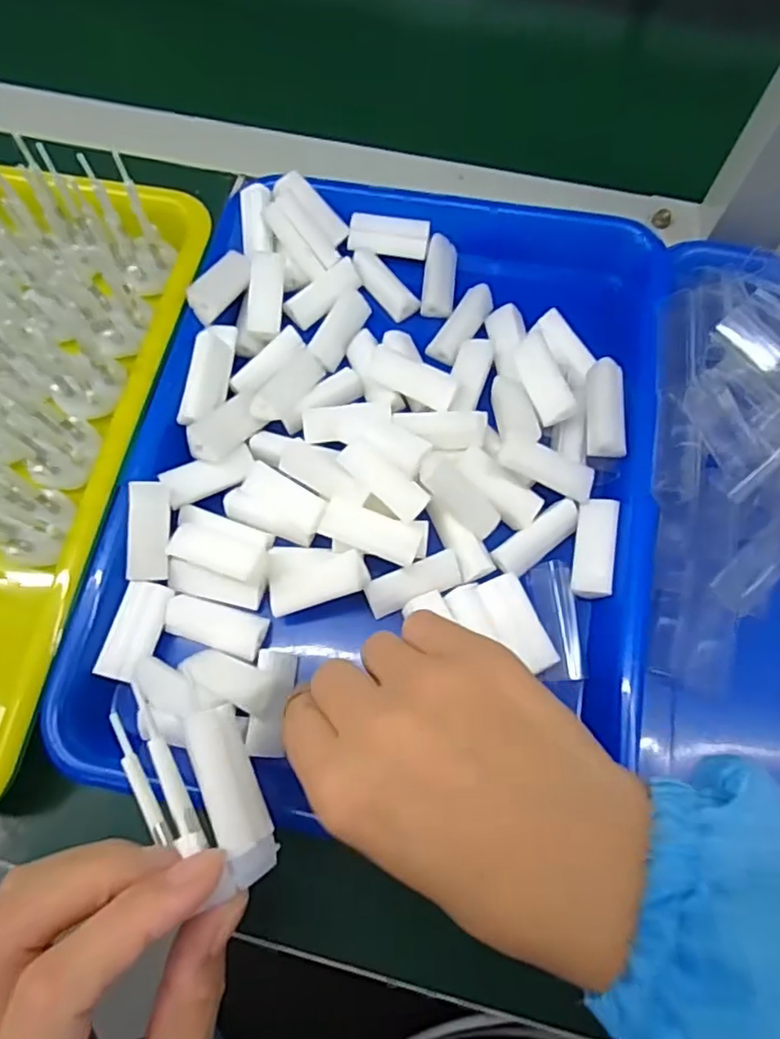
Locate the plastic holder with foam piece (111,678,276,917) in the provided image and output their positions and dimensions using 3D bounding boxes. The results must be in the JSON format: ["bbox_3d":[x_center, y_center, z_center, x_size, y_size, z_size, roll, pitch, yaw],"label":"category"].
[{"bbox_3d":[-0.065,0.089,0.208,0.040,0.019,0.067,-23,72,-8],"label":"plastic holder with foam piece"}]

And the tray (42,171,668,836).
[{"bbox_3d":[0.002,-0.032,0.309,0.245,0.032,0.323,10,71,4],"label":"tray"}]

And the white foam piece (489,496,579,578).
[{"bbox_3d":[0.071,0.008,0.300,0.046,0.009,0.016,-38,75,-12],"label":"white foam piece"}]

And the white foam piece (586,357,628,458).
[{"bbox_3d":[0.106,-0.053,0.304,0.019,0.019,0.047,3,71,2],"label":"white foam piece"}]

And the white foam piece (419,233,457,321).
[{"bbox_3d":[0.028,-0.138,0.353,0.018,0.010,0.048,6,71,3],"label":"white foam piece"}]

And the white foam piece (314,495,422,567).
[{"bbox_3d":[-0.009,0.007,0.293,0.045,0.015,0.020,18,72,7],"label":"white foam piece"}]

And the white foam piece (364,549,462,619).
[{"bbox_3d":[0.011,0.030,0.298,0.045,0.009,0.018,-22,94,-6],"label":"white foam piece"}]

